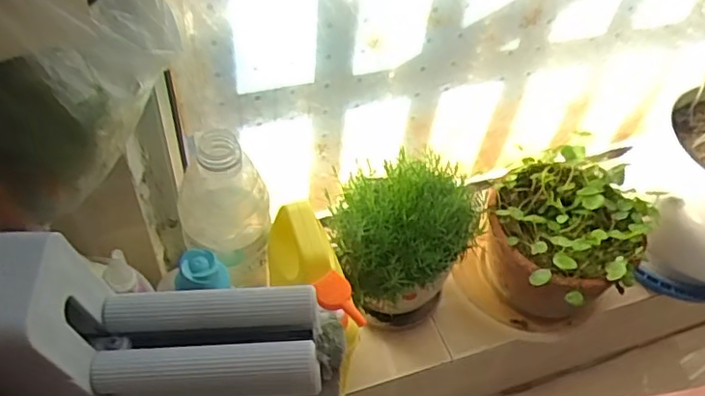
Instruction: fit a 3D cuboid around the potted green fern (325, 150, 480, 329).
[{"bbox_3d":[0.050,0.061,0.714,0.163,0.162,0.150,3,51,-3],"label":"potted green fern"}]

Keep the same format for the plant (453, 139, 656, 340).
[{"bbox_3d":[0.243,0.062,0.755,0.187,0.157,0.201,26,53,15],"label":"plant"}]

